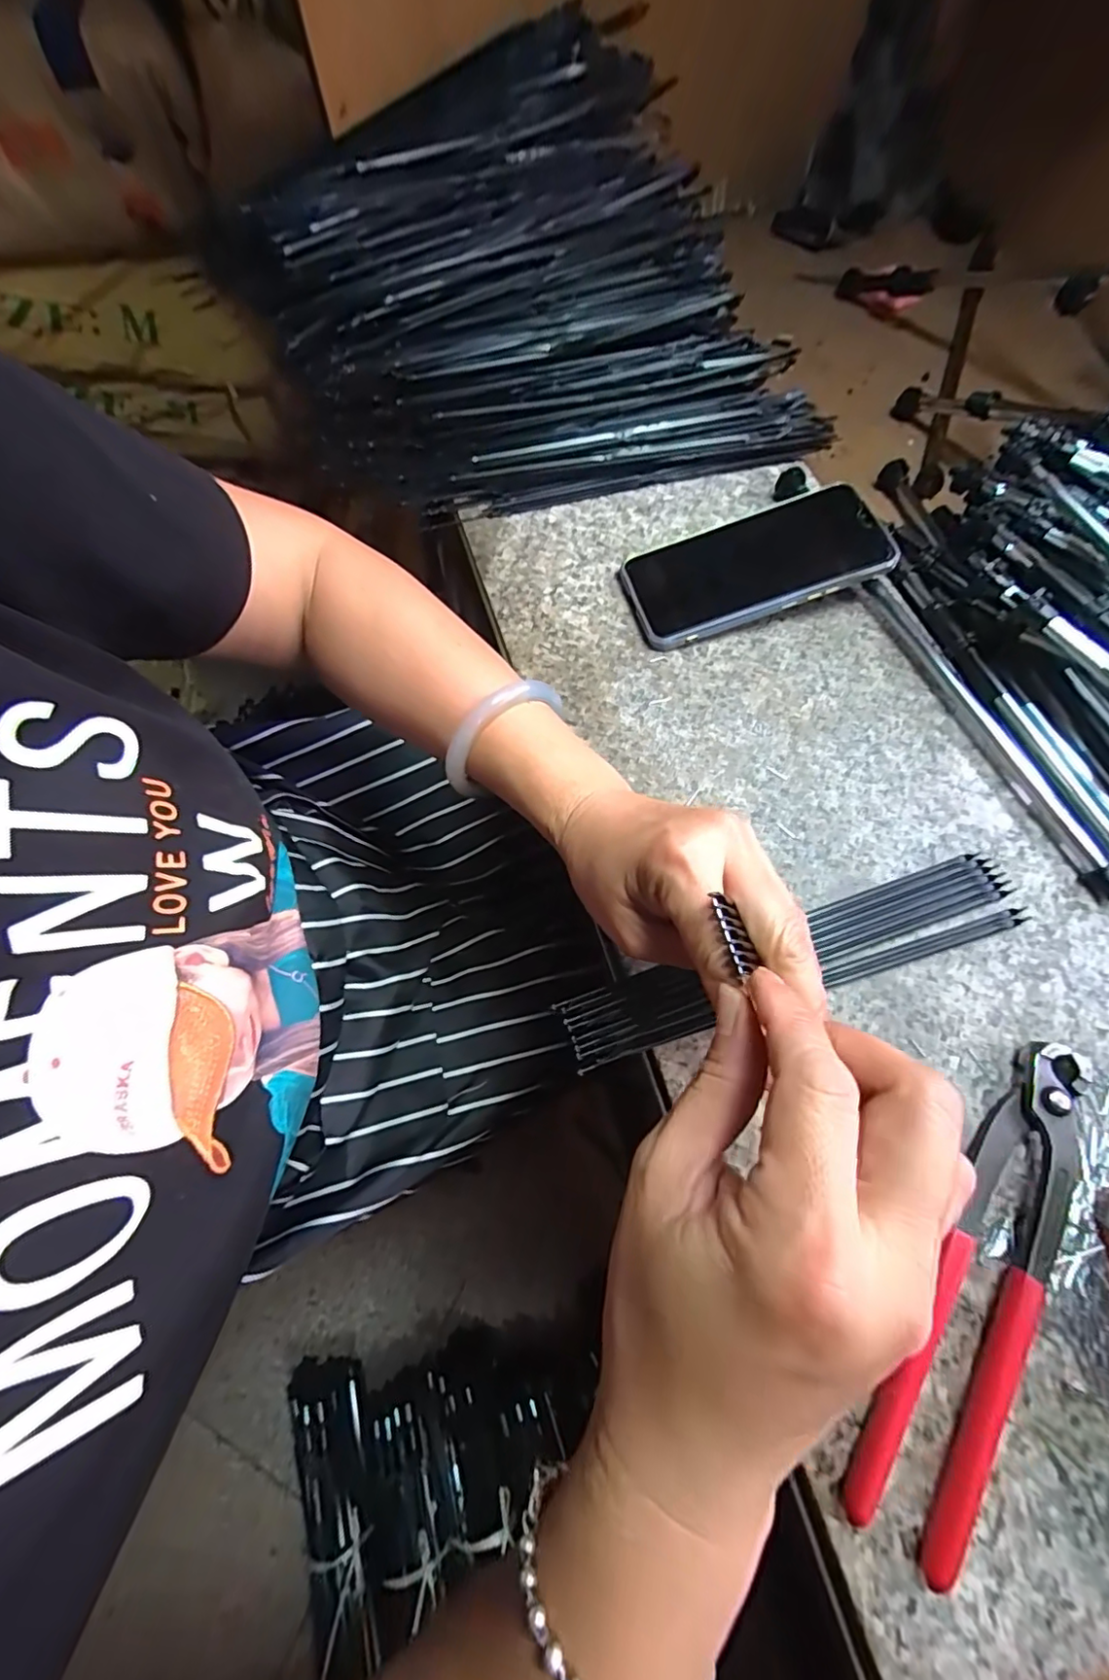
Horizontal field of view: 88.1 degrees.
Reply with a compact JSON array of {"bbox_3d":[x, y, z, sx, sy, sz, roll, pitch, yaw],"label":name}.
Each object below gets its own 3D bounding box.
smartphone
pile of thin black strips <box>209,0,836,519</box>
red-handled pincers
[{"bbox_3d":[0.125,-0.176,0.366,0.155,0.010,0.078,-18,67,5],"label":"smartphone"},{"bbox_3d":[-0.038,-0.418,0.424,0.359,0.115,0.365,-18,68,-6],"label":"pile of thin black strips"},{"bbox_3d":[0.182,0.180,0.231,0.047,0.015,0.195,34,72,14],"label":"red-handled pincers"}]

